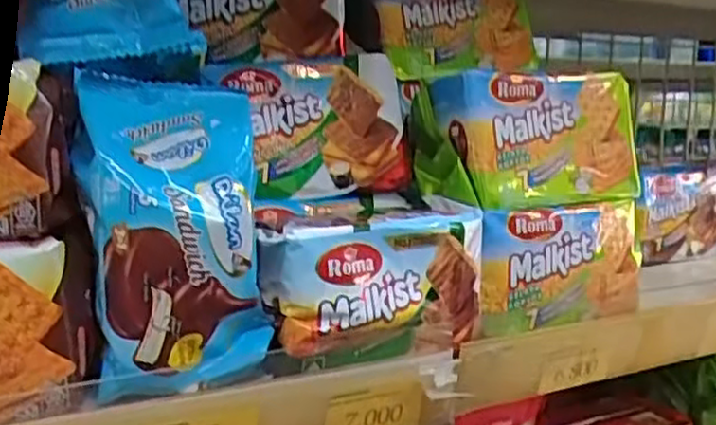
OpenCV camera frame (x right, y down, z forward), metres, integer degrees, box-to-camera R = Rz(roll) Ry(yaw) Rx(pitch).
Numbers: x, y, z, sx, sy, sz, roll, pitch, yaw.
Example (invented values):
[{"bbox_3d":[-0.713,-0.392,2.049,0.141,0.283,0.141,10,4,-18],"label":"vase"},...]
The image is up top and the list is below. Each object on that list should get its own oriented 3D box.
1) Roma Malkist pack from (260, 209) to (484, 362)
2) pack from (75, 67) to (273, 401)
[{"bbox_3d":[0.010,0.033,0.351,0.113,0.063,0.035,-6,10,-36],"label":"Roma Malkist pack"},{"bbox_3d":[-0.077,0.006,0.310,0.067,0.121,0.045,-3,9,-25],"label":"pack"}]

